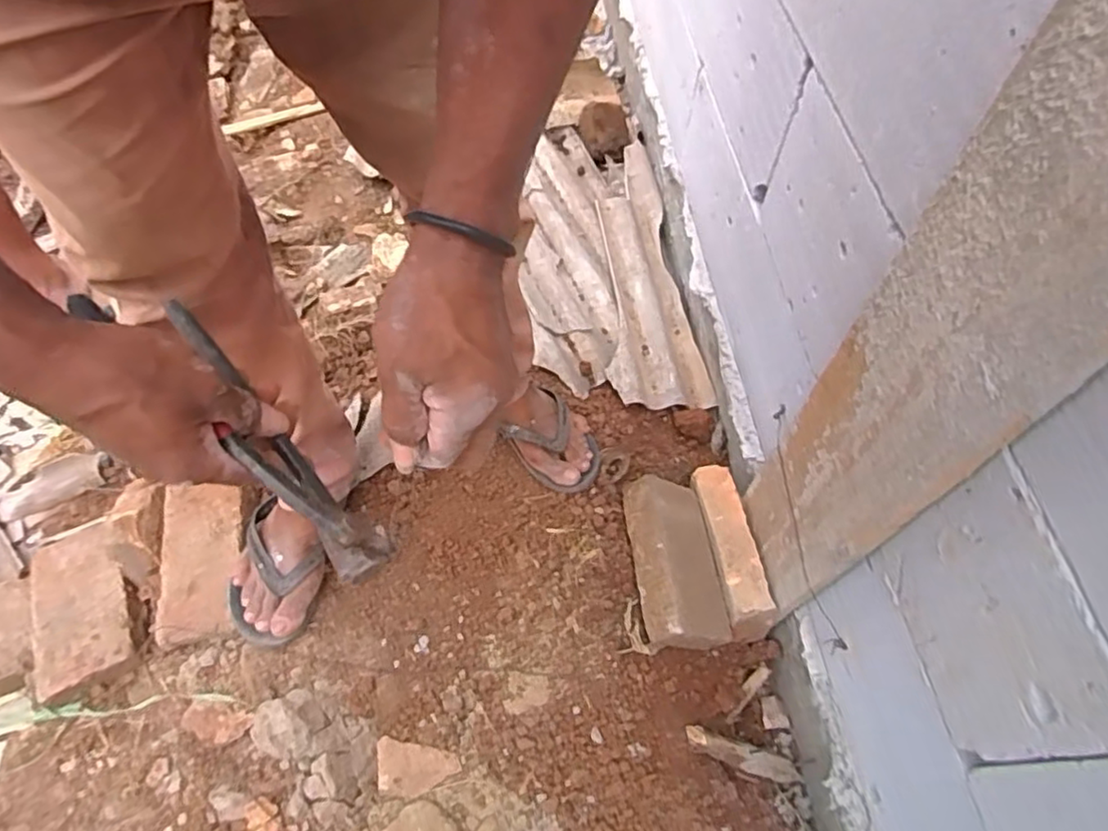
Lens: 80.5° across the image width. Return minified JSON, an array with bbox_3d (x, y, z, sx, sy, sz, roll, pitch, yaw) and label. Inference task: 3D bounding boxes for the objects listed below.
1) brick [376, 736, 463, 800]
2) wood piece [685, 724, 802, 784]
[{"bbox_3d":[-0.143,0.362,0.665,0.085,0.014,0.051,10,61,6],"label":"brick"},{"bbox_3d":[0.221,0.391,0.747,0.204,0.022,0.028,33,57,-28],"label":"wood piece"}]

